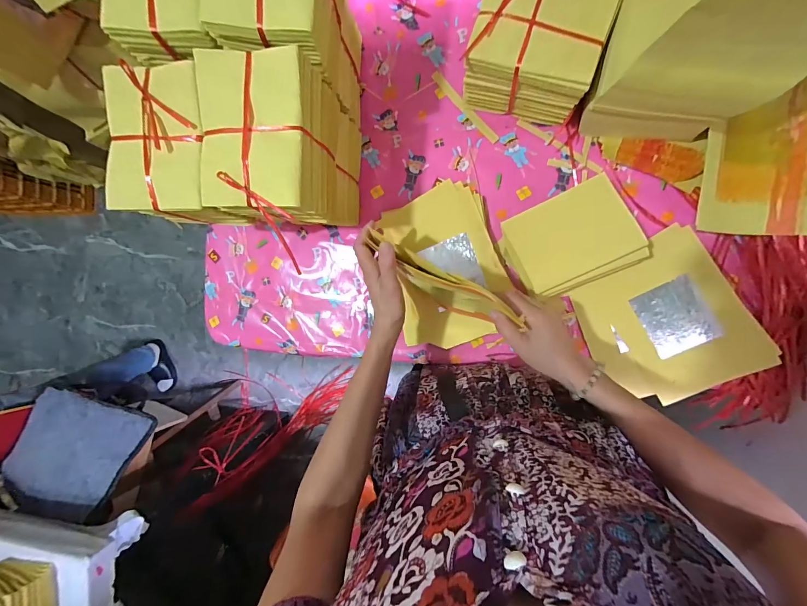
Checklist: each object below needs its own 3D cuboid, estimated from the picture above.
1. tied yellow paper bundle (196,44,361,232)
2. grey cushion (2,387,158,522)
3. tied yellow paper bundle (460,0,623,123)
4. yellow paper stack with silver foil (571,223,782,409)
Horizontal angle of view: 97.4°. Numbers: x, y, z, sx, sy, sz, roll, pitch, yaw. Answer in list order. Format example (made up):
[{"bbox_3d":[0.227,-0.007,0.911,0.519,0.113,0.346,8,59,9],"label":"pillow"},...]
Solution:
[{"bbox_3d":[-0.151,-0.201,0.508,0.125,0.259,0.182,4,94,9],"label":"tied yellow paper bundle"},{"bbox_3d":[-0.856,0.386,0.920,0.294,0.081,0.272,23,73,-2],"label":"grey cushion"},{"bbox_3d":[0.186,-0.353,0.509,0.166,0.152,0.124,21,96,8],"label":"tied yellow paper bundle"},{"bbox_3d":[0.409,0.033,0.554,0.213,0.016,0.226,-35,80,16],"label":"yellow paper stack with silver foil"}]

